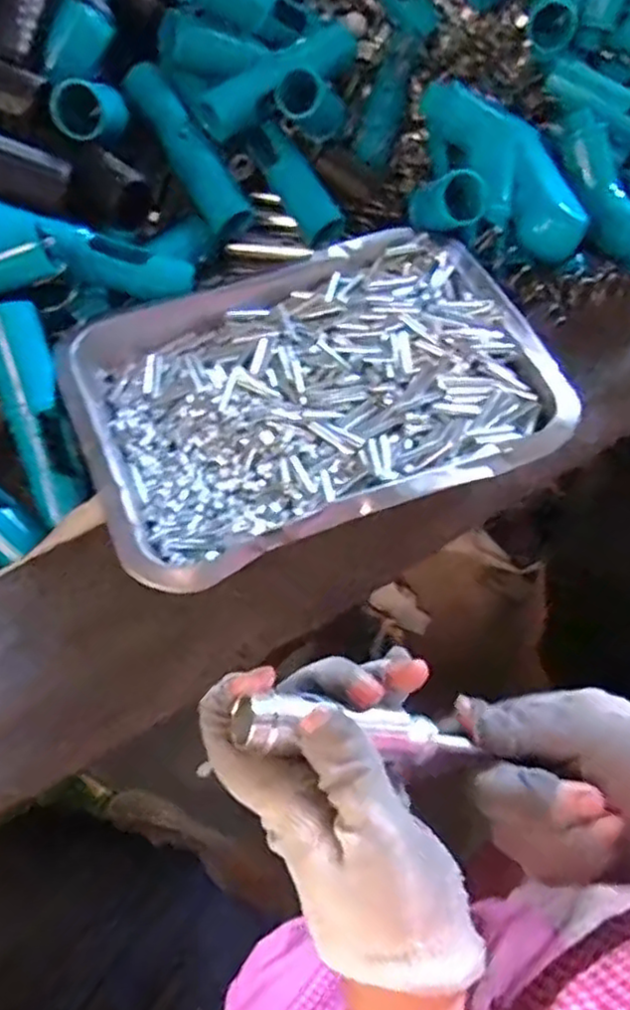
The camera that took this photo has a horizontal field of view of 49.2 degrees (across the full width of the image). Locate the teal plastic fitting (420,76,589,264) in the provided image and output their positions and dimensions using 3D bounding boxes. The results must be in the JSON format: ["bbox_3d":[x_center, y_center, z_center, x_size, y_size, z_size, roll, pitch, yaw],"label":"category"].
[{"bbox_3d":[0.124,-0.219,0.446,0.058,0.032,0.138,-33,81,-16],"label":"teal plastic fitting"}]

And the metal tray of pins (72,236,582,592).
[{"bbox_3d":[-0.003,-0.076,0.386,0.248,0.028,0.193,-20,61,-10],"label":"metal tray of pins"}]

